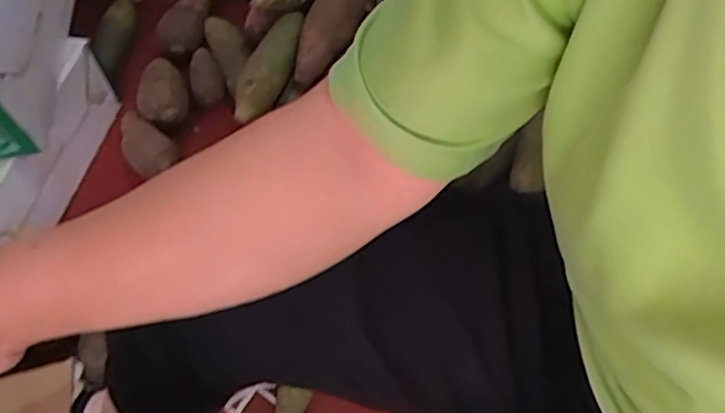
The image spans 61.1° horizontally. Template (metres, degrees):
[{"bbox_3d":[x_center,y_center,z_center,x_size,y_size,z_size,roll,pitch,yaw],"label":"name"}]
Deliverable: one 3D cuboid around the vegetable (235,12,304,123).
[{"bbox_3d":[-0.128,-0.199,0.873,0.057,0.048,0.169,14,61,12],"label":"vegetable"}]

